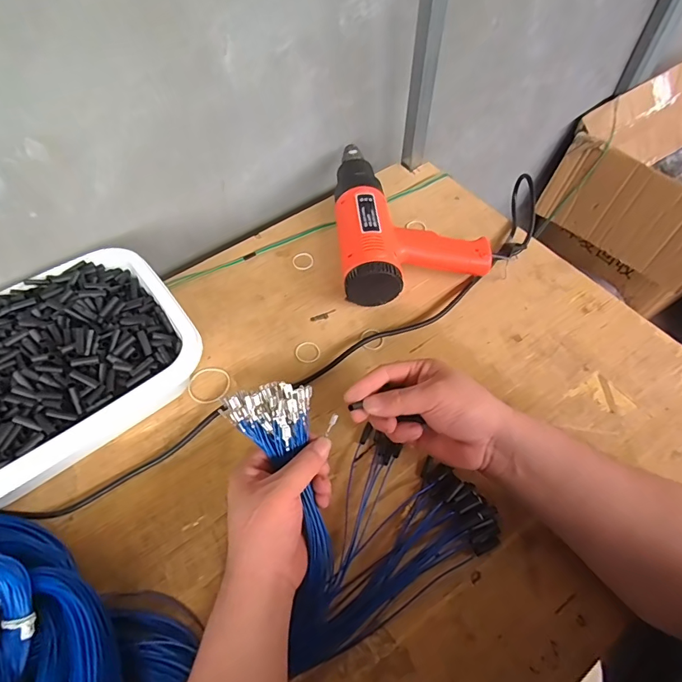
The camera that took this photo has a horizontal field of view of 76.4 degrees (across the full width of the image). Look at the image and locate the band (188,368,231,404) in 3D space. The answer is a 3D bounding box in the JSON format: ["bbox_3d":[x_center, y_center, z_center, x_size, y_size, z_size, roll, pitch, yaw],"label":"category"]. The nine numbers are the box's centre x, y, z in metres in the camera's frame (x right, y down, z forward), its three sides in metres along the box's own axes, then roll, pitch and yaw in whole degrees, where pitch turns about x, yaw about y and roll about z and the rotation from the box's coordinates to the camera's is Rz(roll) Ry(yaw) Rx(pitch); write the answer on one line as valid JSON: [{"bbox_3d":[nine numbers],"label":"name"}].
[{"bbox_3d":[-0.152,0.051,0.499,0.049,0.004,0.043,6,58,6],"label":"band"}]

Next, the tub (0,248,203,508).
[{"bbox_3d":[-0.299,0.042,0.451,0.290,0.103,0.218,-33,61,-20],"label":"tub"}]

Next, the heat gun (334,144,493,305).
[{"bbox_3d":[0.082,-0.175,0.593,0.188,0.074,0.271,-7,58,-2],"label":"heat gun"}]

